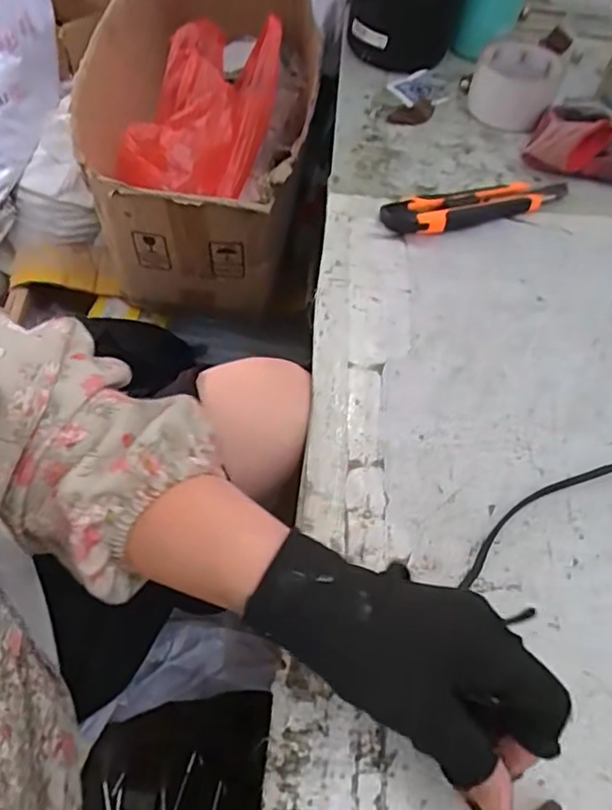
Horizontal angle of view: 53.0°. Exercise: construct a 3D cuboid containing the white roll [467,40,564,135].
[{"bbox_3d":[0.201,-0.311,0.600,0.076,0.056,0.076,16,56,7],"label":"white roll"}]

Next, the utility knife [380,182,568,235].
[{"bbox_3d":[0.147,-0.172,0.524,0.166,0.020,0.037,-16,58,-15],"label":"utility knife"}]

